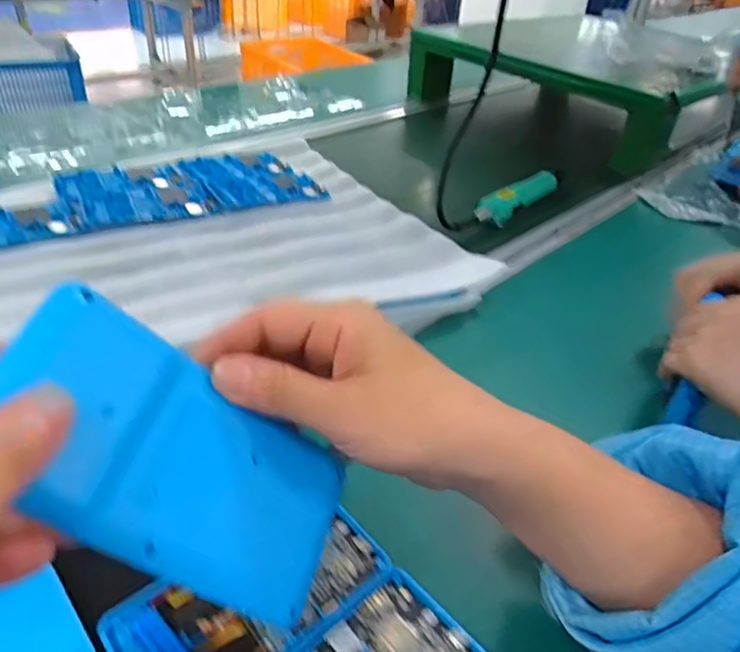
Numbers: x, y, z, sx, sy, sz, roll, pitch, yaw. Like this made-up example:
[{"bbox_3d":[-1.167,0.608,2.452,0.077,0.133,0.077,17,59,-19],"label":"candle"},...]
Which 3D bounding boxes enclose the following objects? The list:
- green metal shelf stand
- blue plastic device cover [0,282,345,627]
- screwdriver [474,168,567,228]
[{"bbox_3d":[0.267,-0.403,1.004,0.079,0.125,0.499,-25,48,-36],"label":"green metal shelf stand"},{"bbox_3d":[-0.065,0.049,0.202,0.005,0.132,0.068,-17,41,45],"label":"blue plastic device cover"},{"bbox_3d":[0.211,-0.179,0.786,0.043,0.033,0.225,32,43,29],"label":"screwdriver"}]

